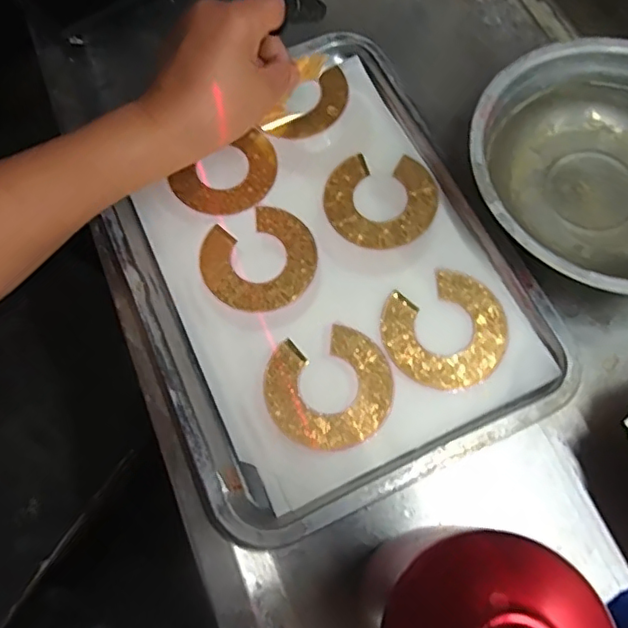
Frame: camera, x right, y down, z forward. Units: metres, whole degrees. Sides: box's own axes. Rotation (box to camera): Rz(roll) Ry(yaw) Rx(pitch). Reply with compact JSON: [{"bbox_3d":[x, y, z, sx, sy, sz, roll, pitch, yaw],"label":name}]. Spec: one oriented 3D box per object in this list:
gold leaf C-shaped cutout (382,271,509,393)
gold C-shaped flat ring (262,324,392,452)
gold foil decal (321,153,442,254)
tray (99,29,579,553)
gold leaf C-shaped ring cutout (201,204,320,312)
[{"bbox_3d":[0.092,0.013,0.395,0.082,0.004,0.079,-1,71,3],"label":"gold leaf C-shaped cutout"},{"bbox_3d":[0.011,0.050,0.380,0.083,0.004,0.079,0,71,1],"label":"gold C-shaped flat ring"},{"bbox_3d":[0.051,-0.085,0.429,0.083,0.004,0.077,2,71,2],"label":"gold foil decal"},{"bbox_3d":[0.000,-0.036,0.409,0.252,0.023,0.326,-23,72,-7],"label":"tray"},{"bbox_3d":[-0.039,-0.039,0.419,0.083,0.004,0.079,1,67,-2],"label":"gold leaf C-shaped ring cutout"}]

